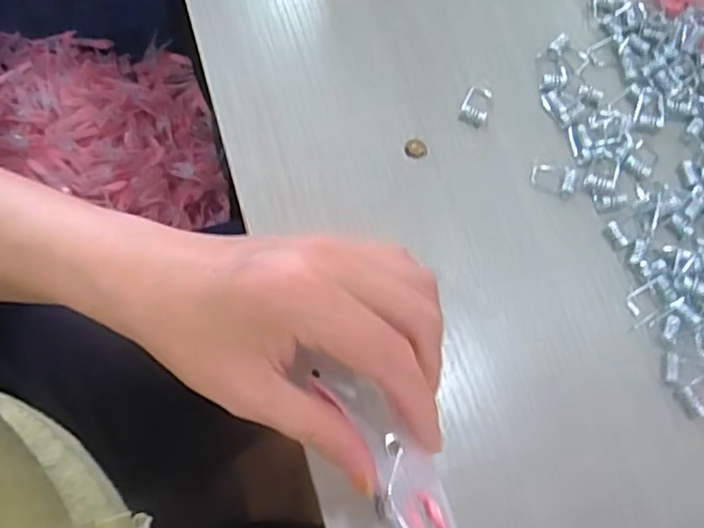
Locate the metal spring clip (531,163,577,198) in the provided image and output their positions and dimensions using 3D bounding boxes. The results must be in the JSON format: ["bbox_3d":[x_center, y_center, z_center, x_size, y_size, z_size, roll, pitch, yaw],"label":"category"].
[{"bbox_3d":[0.104,-0.045,0.326,0.023,0.004,0.016,14,69,-1],"label":"metal spring clip"}]

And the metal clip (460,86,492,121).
[{"bbox_3d":[0.067,-0.087,0.340,0.015,0.005,0.022,15,69,0],"label":"metal clip"}]

